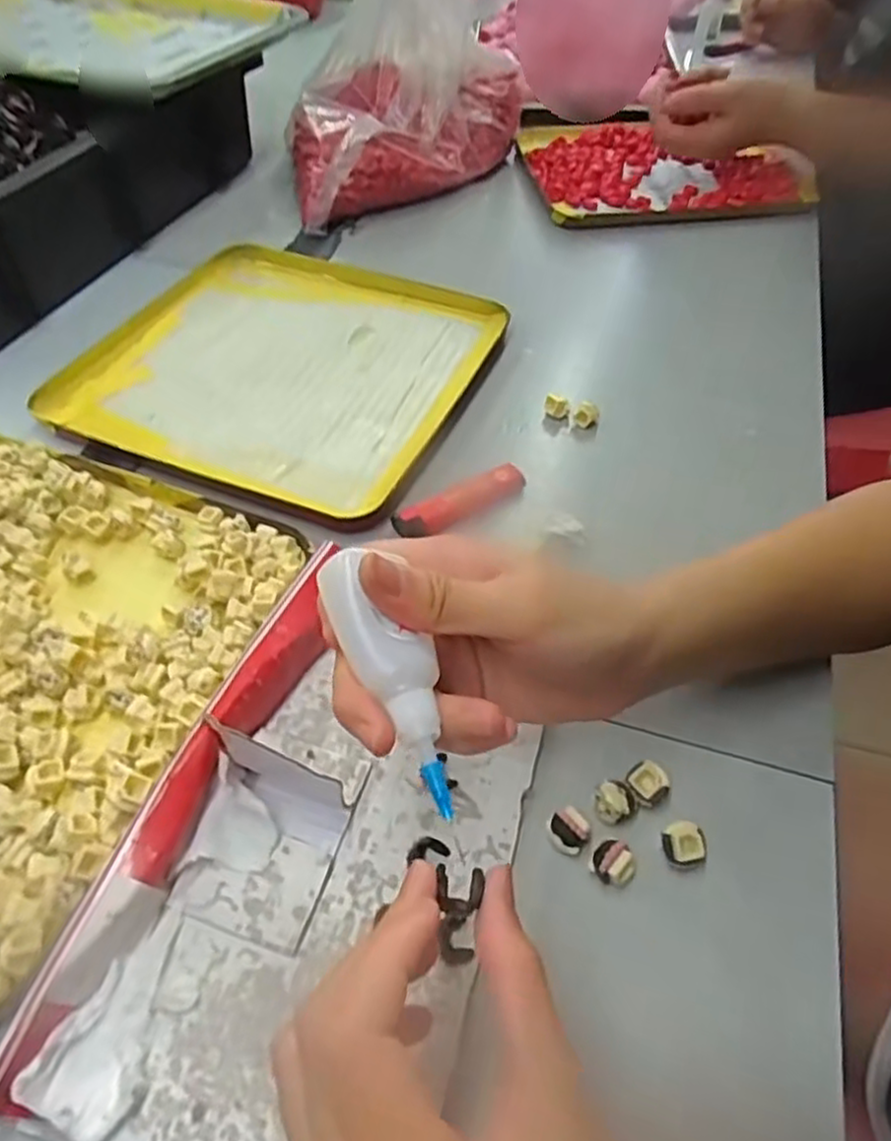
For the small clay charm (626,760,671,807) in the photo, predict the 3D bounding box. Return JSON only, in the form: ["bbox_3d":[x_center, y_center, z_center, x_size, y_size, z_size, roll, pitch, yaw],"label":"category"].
[{"bbox_3d":[0.082,0.088,0.292,0.015,0.011,0.016,-35,58,-25],"label":"small clay charm"}]

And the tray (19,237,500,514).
[{"bbox_3d":[-0.106,-0.140,0.482,0.243,0.015,0.239,18,52,12],"label":"tray"}]

